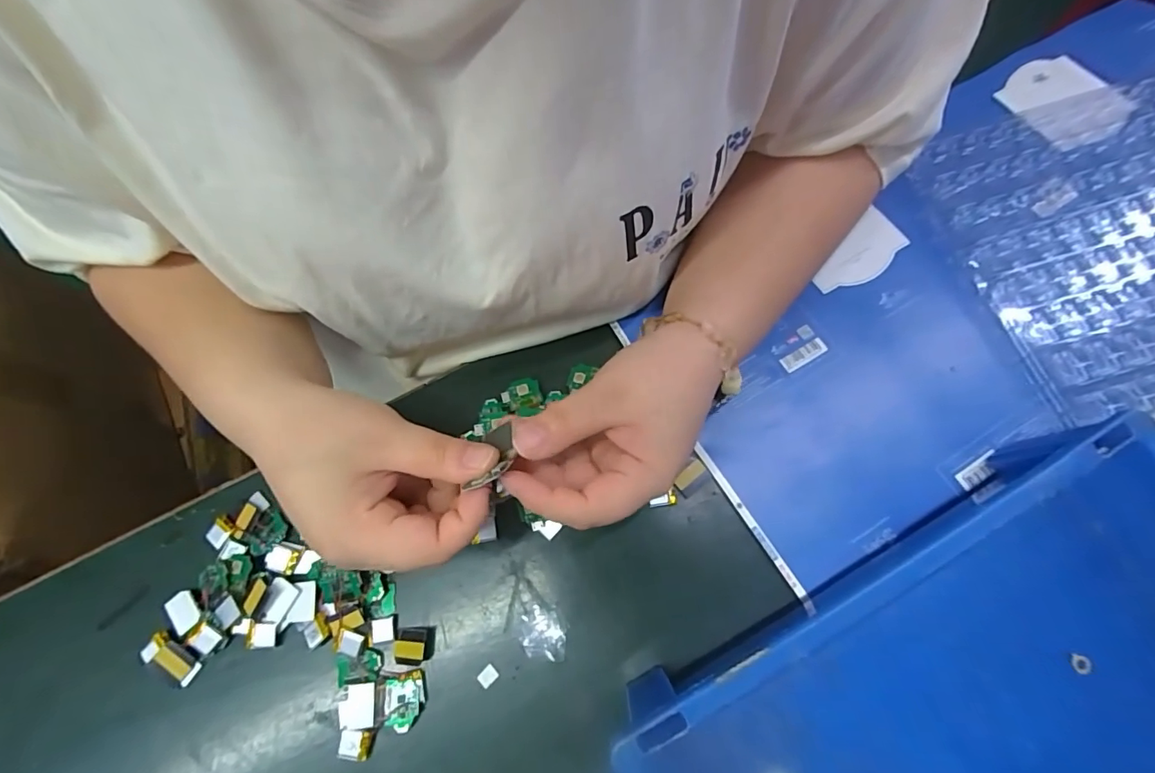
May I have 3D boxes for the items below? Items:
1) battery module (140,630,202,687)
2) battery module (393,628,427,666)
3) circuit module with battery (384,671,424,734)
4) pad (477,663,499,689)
[{"bbox_3d":[-0.240,0.160,0.289,0.035,0.004,0.016,32,76,11],"label":"battery module"},{"bbox_3d":[-0.097,0.151,0.285,0.018,0.006,0.019,-3,72,1],"label":"battery module"},{"bbox_3d":[-0.097,0.177,0.276,0.021,0.005,0.028,-6,72,0],"label":"circuit module with battery"},{"bbox_3d":[-0.051,0.165,0.279,0.011,0.004,0.009,-43,77,-10],"label":"pad"}]

